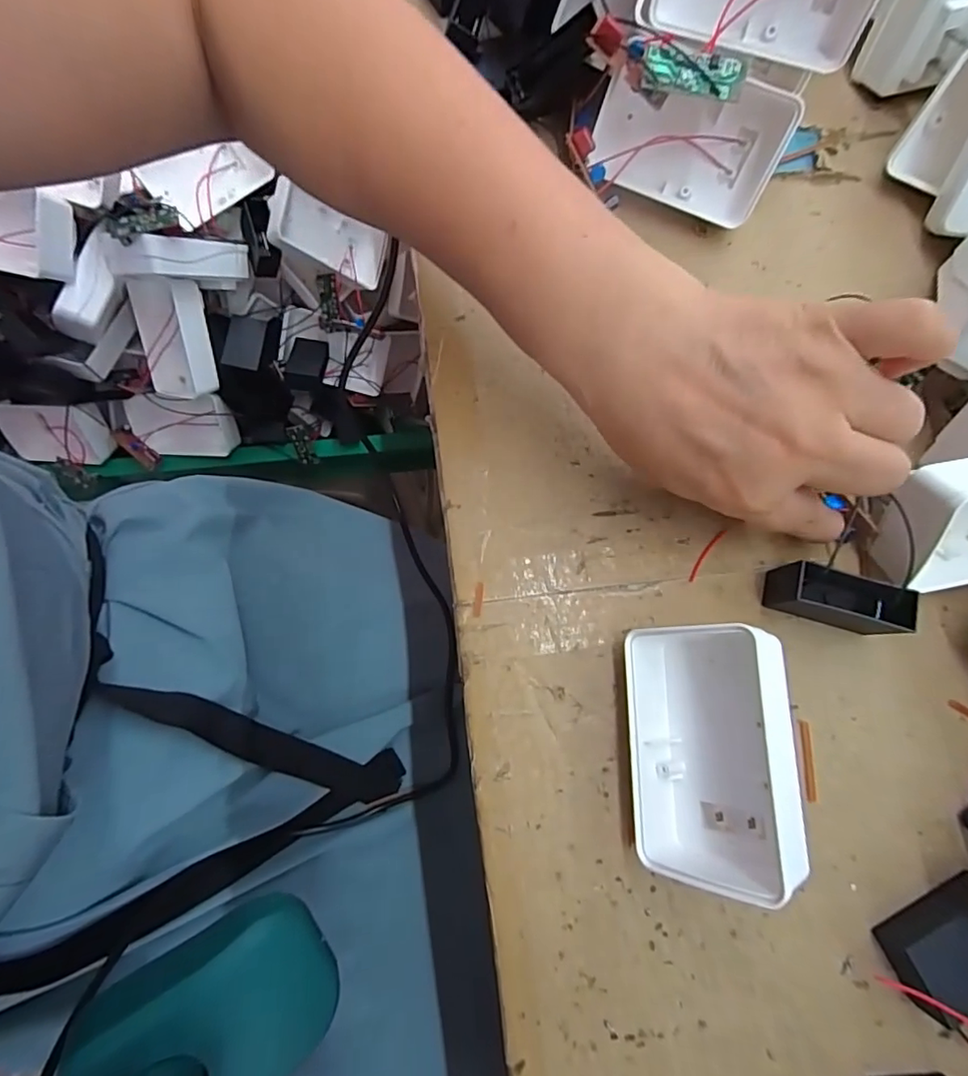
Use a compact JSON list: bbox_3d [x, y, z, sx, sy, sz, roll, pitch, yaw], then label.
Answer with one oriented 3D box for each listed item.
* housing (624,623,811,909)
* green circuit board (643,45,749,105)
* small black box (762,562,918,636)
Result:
[{"bbox_3d":[0.086,0.081,0.204,0.061,0.038,0.093,-11,77,37],"label":"housing"},{"bbox_3d":[0.094,-0.209,0.242,0.046,0.006,0.017,14,108,5],"label":"green circuit board"},{"bbox_3d":[0.152,0.026,0.233,0.049,0.028,0.018,20,77,3],"label":"small black box"}]

